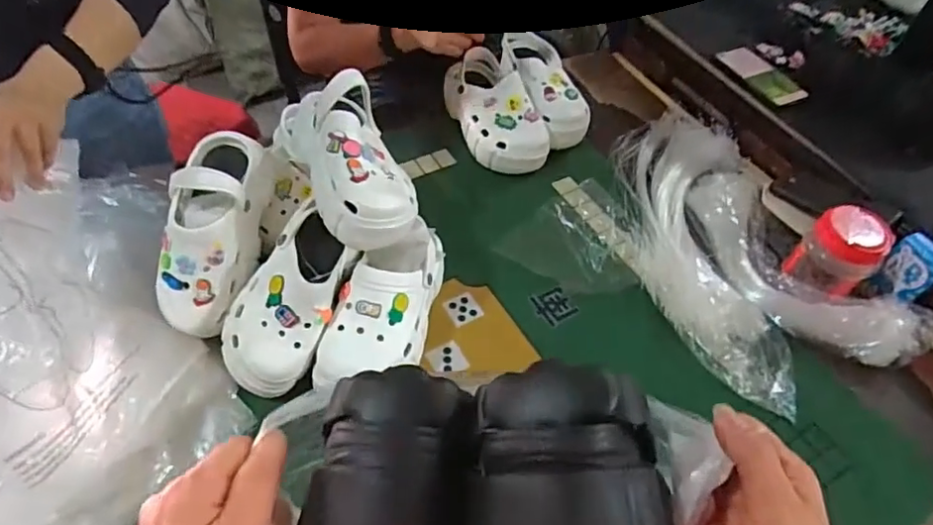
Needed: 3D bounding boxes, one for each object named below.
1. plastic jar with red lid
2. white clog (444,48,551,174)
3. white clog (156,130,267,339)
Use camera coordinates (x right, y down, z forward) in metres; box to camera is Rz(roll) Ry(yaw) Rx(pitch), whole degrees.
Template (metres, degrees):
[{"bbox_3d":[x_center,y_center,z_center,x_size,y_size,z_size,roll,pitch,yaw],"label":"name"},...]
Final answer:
[{"bbox_3d":[0.509,-0.011,0.797,0.078,0.137,0.085,2,52,-2],"label":"plastic jar with red lid"},{"bbox_3d":[0.052,-0.257,0.988,0.123,0.098,0.235,-17,55,-16],"label":"white clog"},{"bbox_3d":[-0.307,-0.037,0.698,0.096,0.103,0.246,9,82,3],"label":"white clog"}]

